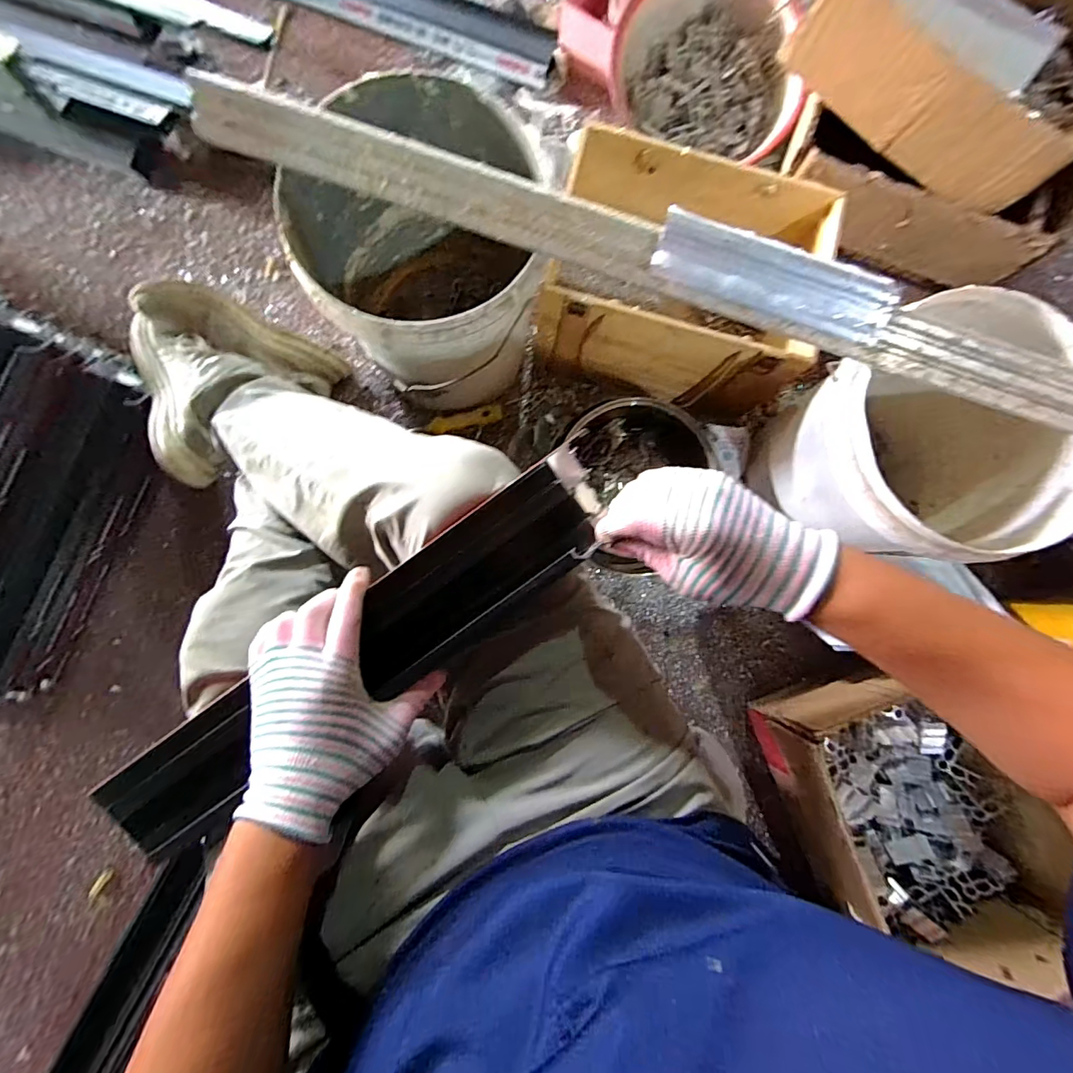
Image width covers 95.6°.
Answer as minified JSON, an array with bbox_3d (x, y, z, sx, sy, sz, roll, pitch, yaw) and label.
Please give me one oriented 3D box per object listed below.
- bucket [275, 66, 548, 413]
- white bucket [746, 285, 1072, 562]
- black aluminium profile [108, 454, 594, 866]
[{"bbox_3d":[-0.147,-0.347,0.651,0.258,0.272,0.301,-7,84,-2],"label":"bucket"},{"bbox_3d":[0.486,-0.106,0.653,0.297,0.273,0.267,-30,85,-4],"label":"white bucket"},{"bbox_3d":[-0.149,0.103,0.399,0.475,0.048,0.082,-36,87,4],"label":"black aluminium profile"}]

